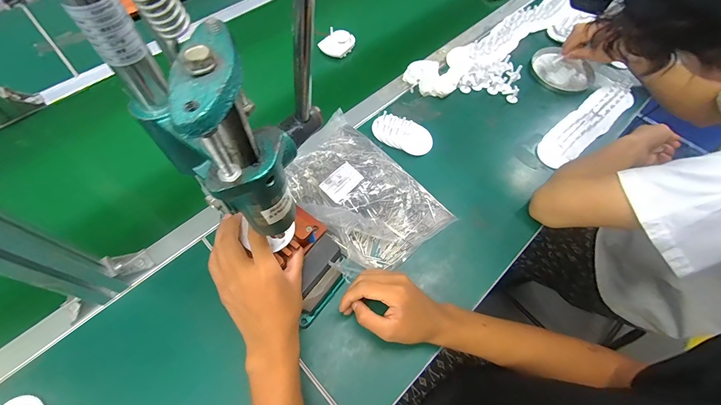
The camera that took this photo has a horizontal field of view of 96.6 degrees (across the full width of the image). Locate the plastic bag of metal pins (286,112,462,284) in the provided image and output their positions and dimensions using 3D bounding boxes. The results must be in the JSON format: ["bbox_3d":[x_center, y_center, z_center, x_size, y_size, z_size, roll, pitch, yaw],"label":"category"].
[{"bbox_3d":[-0.010,-0.019,0.511,0.181,0.047,0.270,-38,67,-19],"label":"plastic bag of metal pins"}]

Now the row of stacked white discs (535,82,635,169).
[{"bbox_3d":[0.434,-0.157,0.609,0.266,0.027,0.065,-36,68,-19],"label":"row of stacked white discs"}]

